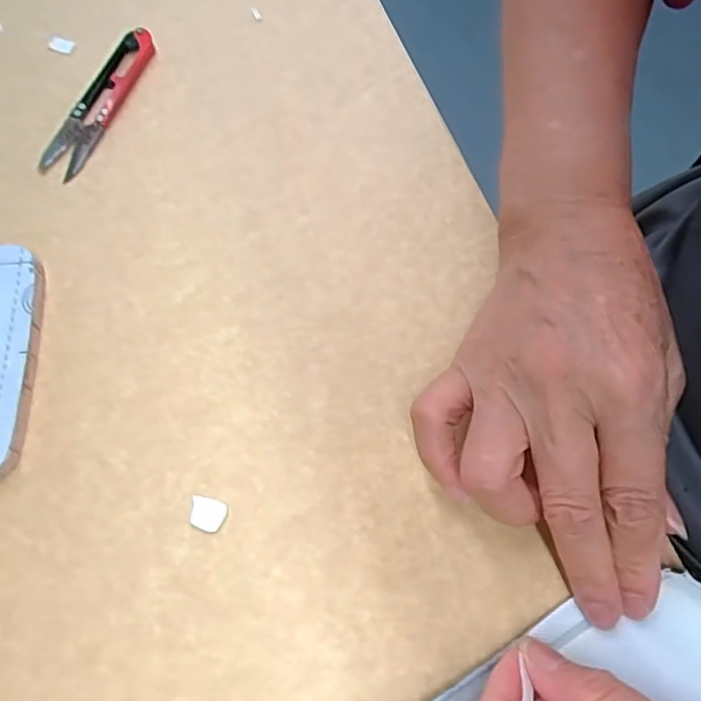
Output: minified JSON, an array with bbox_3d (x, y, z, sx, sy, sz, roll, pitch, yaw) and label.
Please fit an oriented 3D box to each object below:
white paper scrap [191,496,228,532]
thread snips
[{"bbox_3d":[-0.061,0.069,0.254,0.015,0.004,0.012,14,69,5],"label":"white paper scrap"},{"bbox_3d":[-0.141,-0.141,0.338,0.022,0.009,0.103,19,70,10],"label":"thread snips"}]

